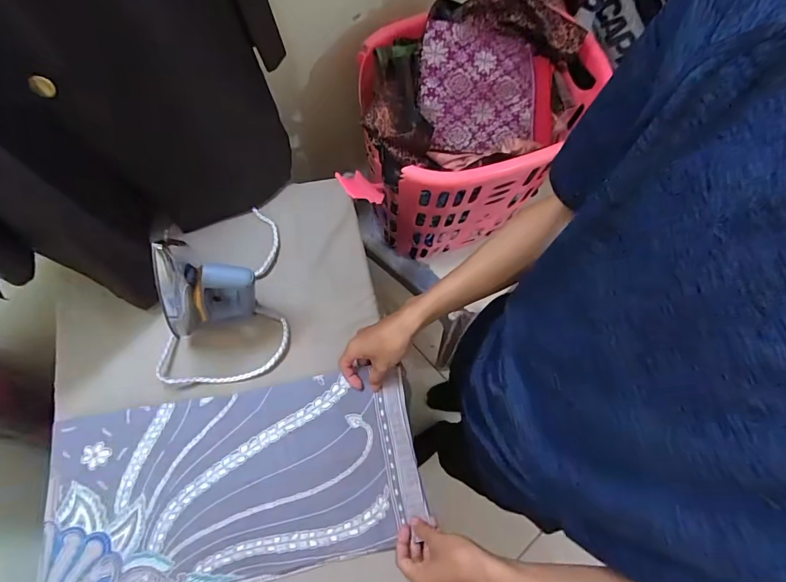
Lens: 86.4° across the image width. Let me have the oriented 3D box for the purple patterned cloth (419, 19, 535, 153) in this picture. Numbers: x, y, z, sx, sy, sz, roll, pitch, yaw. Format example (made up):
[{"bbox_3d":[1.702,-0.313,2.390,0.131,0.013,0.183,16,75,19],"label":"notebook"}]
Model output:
[{"bbox_3d":[0.154,-0.355,0.737,0.214,0.025,0.213,-2,94,-15],"label":"purple patterned cloth"}]

